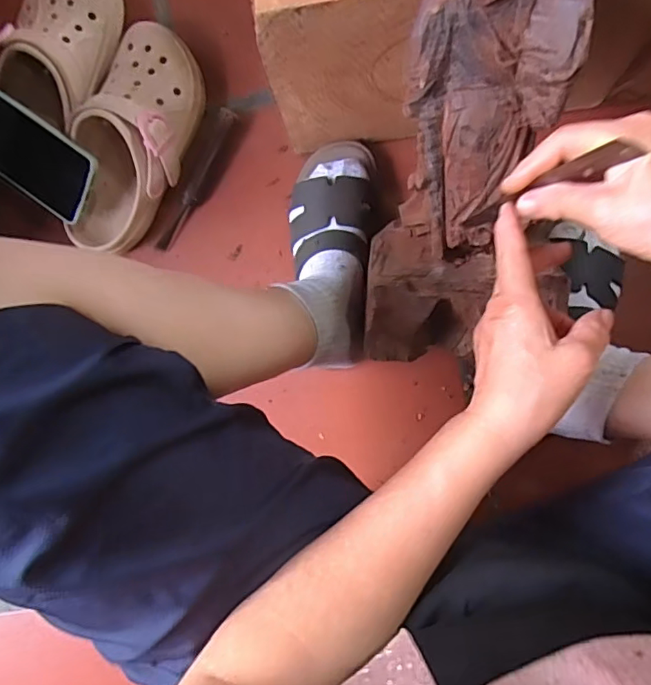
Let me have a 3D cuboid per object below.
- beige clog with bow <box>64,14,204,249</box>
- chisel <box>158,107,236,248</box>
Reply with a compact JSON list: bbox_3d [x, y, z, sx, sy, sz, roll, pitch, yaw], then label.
[{"bbox_3d":[-0.202,-0.211,0.574,0.101,0.086,0.240,19,93,4],"label":"beige clog with bow"},{"bbox_3d":[-0.144,-0.178,0.600,0.022,0.026,0.165,29,93,4],"label":"chisel"}]

